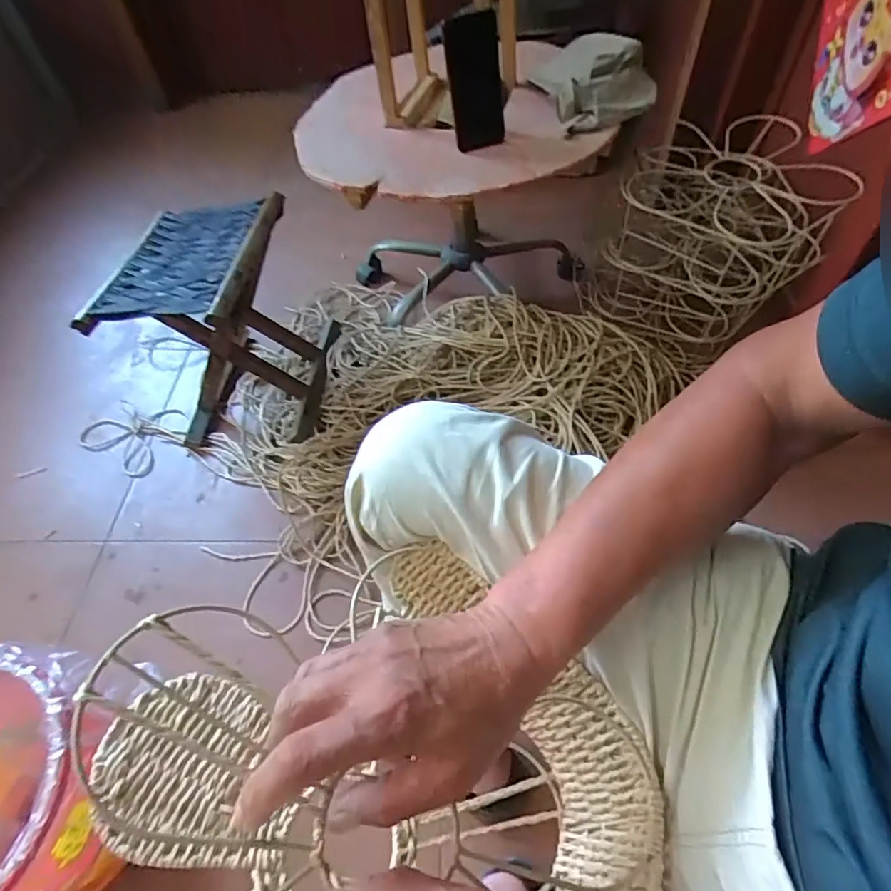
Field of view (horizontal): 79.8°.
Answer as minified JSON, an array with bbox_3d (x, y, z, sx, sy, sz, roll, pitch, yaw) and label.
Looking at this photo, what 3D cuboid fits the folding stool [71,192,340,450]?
[{"bbox_3d":[-0.384,-0.213,0.973,0.274,0.338,0.306,0,54,4],"label":"folding stool"}]

